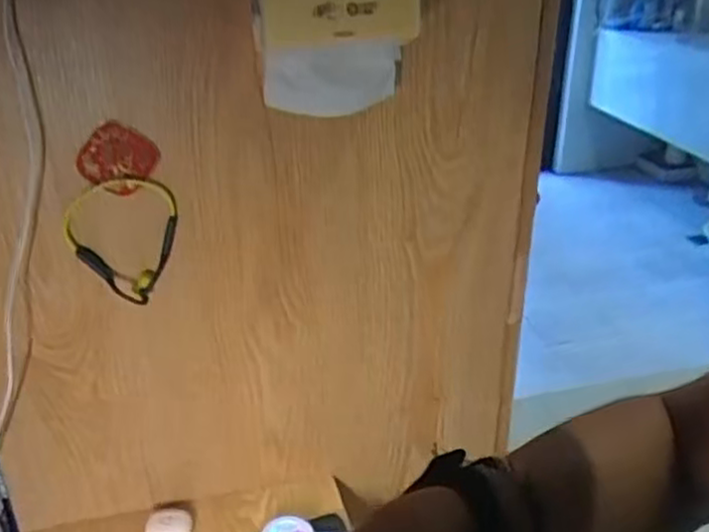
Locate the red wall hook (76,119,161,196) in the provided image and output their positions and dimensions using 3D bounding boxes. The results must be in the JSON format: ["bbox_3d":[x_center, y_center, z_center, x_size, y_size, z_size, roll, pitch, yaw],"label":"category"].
[{"bbox_3d":[-0.224,-0.101,0.691,0.061,0.065,0.012,34,15,-21],"label":"red wall hook"}]

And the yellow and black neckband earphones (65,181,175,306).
[{"bbox_3d":[-0.227,-0.024,0.714,0.108,0.115,0.052,-7,28,-12],"label":"yellow and black neckband earphones"}]

